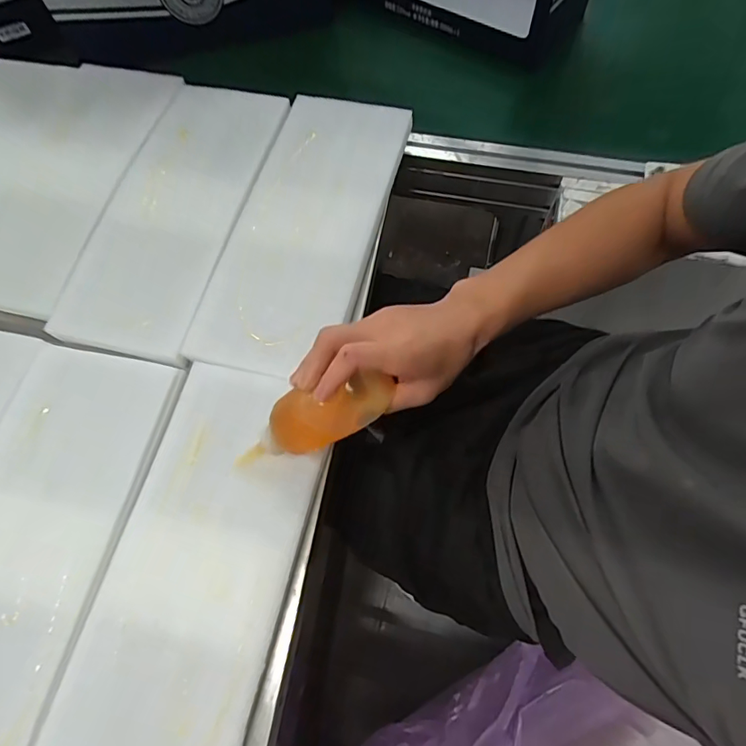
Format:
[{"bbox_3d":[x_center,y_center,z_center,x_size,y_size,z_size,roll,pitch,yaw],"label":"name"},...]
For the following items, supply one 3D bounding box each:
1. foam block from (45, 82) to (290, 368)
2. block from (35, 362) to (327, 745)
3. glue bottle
[{"bbox_3d":[-0.230,-0.202,0.550,0.150,0.027,0.375,13,71,7],"label":"foam block"},{"bbox_3d":[-0.156,0.179,0.412,0.159,0.035,0.375,11,64,6],"label":"block"},{"bbox_3d":[-0.056,0.041,0.396,0.159,0.039,0.043,-26,69,21],"label":"glue bottle"}]

